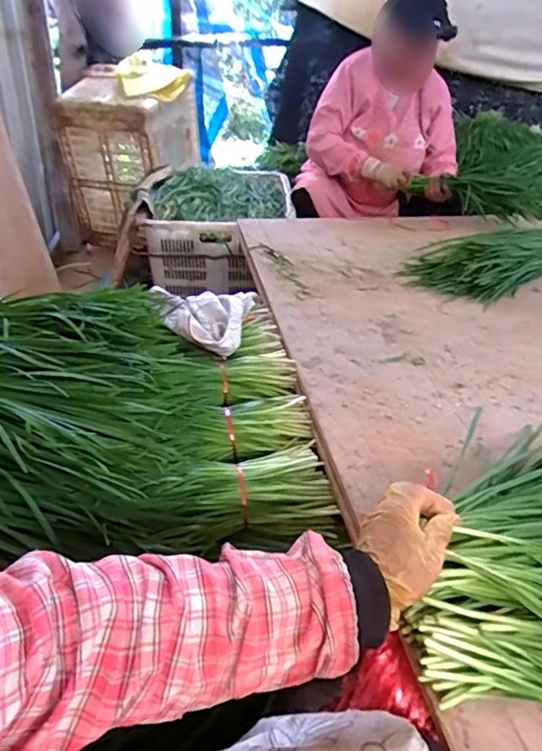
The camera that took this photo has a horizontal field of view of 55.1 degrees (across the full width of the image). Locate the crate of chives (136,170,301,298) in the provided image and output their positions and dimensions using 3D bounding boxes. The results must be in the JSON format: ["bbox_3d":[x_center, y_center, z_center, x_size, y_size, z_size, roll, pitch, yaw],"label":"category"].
[{"bbox_3d":[-0.163,-0.522,1.794,0.447,0.262,0.612,2,34,-3],"label":"crate of chives"}]

